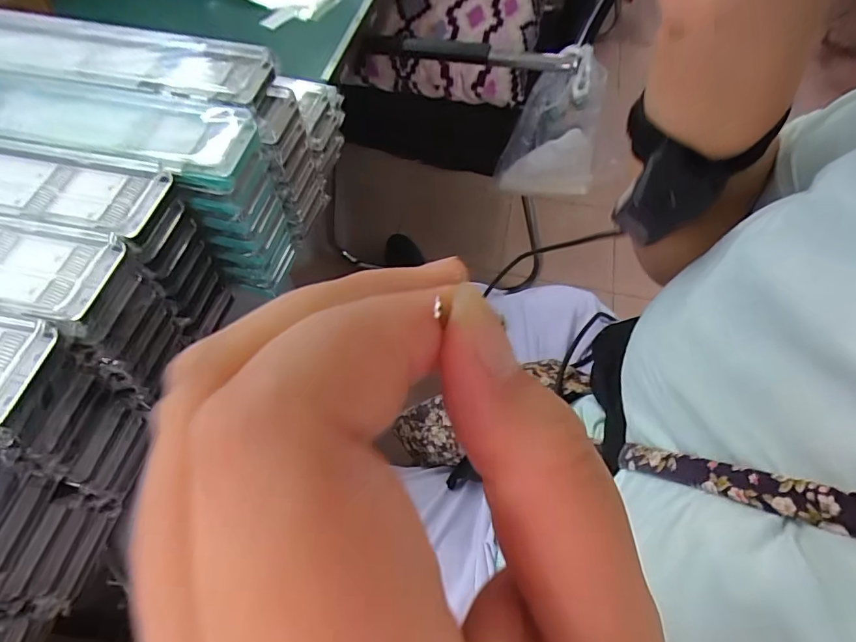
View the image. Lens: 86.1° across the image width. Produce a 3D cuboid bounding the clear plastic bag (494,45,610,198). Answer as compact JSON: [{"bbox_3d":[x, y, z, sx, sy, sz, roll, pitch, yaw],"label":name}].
[{"bbox_3d":[0.199,-0.292,0.707,0.155,0.239,0.043,7,60,4],"label":"clear plastic bag"}]

